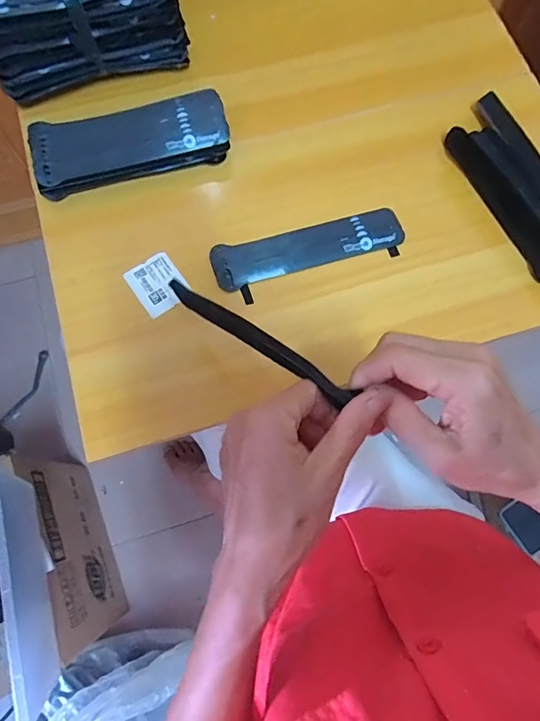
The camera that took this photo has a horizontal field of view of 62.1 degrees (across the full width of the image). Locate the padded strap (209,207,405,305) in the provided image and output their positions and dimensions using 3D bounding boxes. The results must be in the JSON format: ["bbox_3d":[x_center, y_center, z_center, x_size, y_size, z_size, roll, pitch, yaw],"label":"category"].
[{"bbox_3d":[0.042,-0.112,0.465,0.199,0.004,0.060,-15,76,-5],"label":"padded strap"}]

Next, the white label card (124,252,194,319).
[{"bbox_3d":[-0.114,-0.078,0.456,0.049,0.004,0.058,-35,78,-13],"label":"white label card"}]

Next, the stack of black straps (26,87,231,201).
[{"bbox_3d":[-0.147,-0.232,0.477,0.201,0.025,0.074,-16,76,-5],"label":"stack of black straps"}]

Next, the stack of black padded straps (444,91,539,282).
[{"bbox_3d":[0.271,-0.179,0.476,0.072,0.042,0.240,-25,77,-8],"label":"stack of black padded straps"}]

